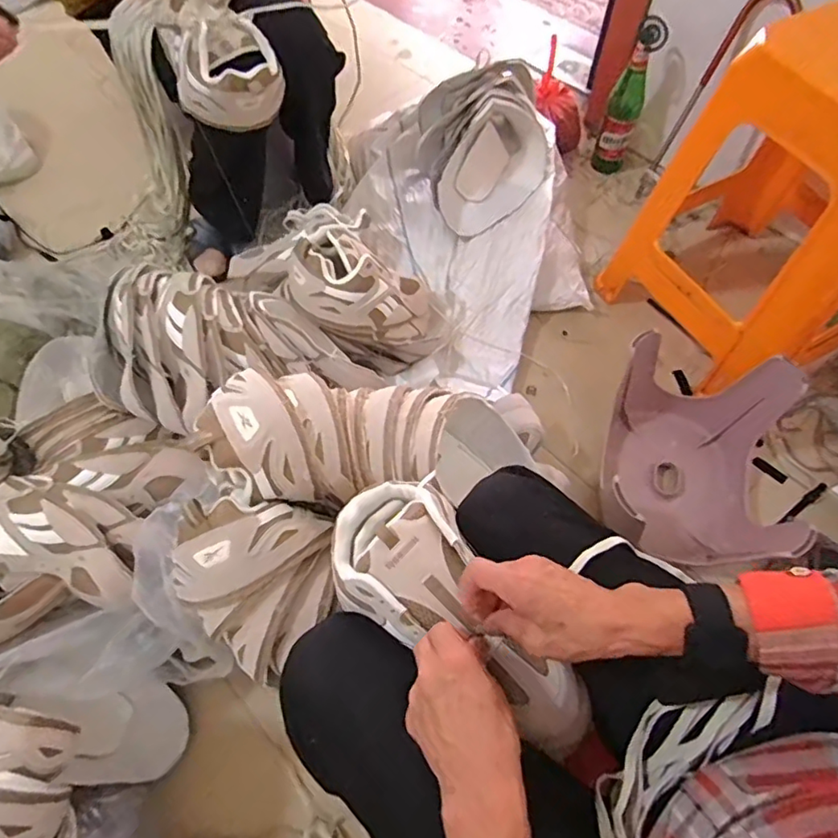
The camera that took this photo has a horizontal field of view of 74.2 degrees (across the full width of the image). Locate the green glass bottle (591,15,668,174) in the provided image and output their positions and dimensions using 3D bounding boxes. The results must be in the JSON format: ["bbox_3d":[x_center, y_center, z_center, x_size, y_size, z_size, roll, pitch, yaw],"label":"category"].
[{"bbox_3d":[0.437,-0.664,1.168,0.068,0.293,0.077,20,64,10],"label":"green glass bottle"}]

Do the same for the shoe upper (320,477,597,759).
[{"bbox_3d":[0.035,0.156,0.464,0.261,0.054,0.119,42,69,17],"label":"shoe upper"}]

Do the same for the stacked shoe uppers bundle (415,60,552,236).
[{"bbox_3d":[0.116,-0.524,1.052,0.270,0.145,0.257,-29,66,-15],"label":"stacked shoe uppers bundle"}]

